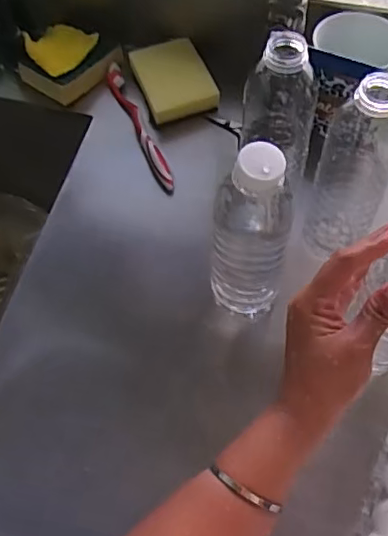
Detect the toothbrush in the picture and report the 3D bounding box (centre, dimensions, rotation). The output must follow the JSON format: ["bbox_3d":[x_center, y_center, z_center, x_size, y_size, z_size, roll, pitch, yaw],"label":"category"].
[{"bbox_3d":[-0.062,-0.163,0.637,0.019,0.011,0.187,-21,63,-10],"label":"toothbrush"}]

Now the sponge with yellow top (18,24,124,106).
[{"bbox_3d":[-0.150,-0.251,0.672,0.092,0.033,0.096,32,67,17],"label":"sponge with yellow top"}]

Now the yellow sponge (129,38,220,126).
[{"bbox_3d":[-0.025,-0.219,0.653,0.076,0.021,0.108,-21,63,-10],"label":"yellow sponge"}]

